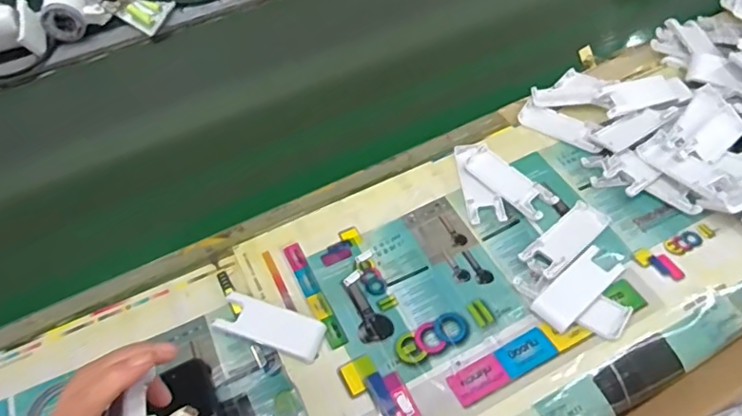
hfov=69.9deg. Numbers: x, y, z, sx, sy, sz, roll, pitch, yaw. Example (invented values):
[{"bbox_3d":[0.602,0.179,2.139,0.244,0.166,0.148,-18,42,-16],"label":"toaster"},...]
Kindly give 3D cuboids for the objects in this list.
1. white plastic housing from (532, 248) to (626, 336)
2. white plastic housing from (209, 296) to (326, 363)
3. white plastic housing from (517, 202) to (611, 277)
[{"bbox_3d":[0.202,0.080,0.521,0.099,0.011,0.039,-36,60,-21],"label":"white plastic housing"},{"bbox_3d":[-0.096,0.115,0.509,0.101,0.017,0.038,14,56,13],"label":"white plastic housing"},{"bbox_3d":[0.203,0.033,0.553,0.106,0.018,0.040,-37,61,-21],"label":"white plastic housing"}]

